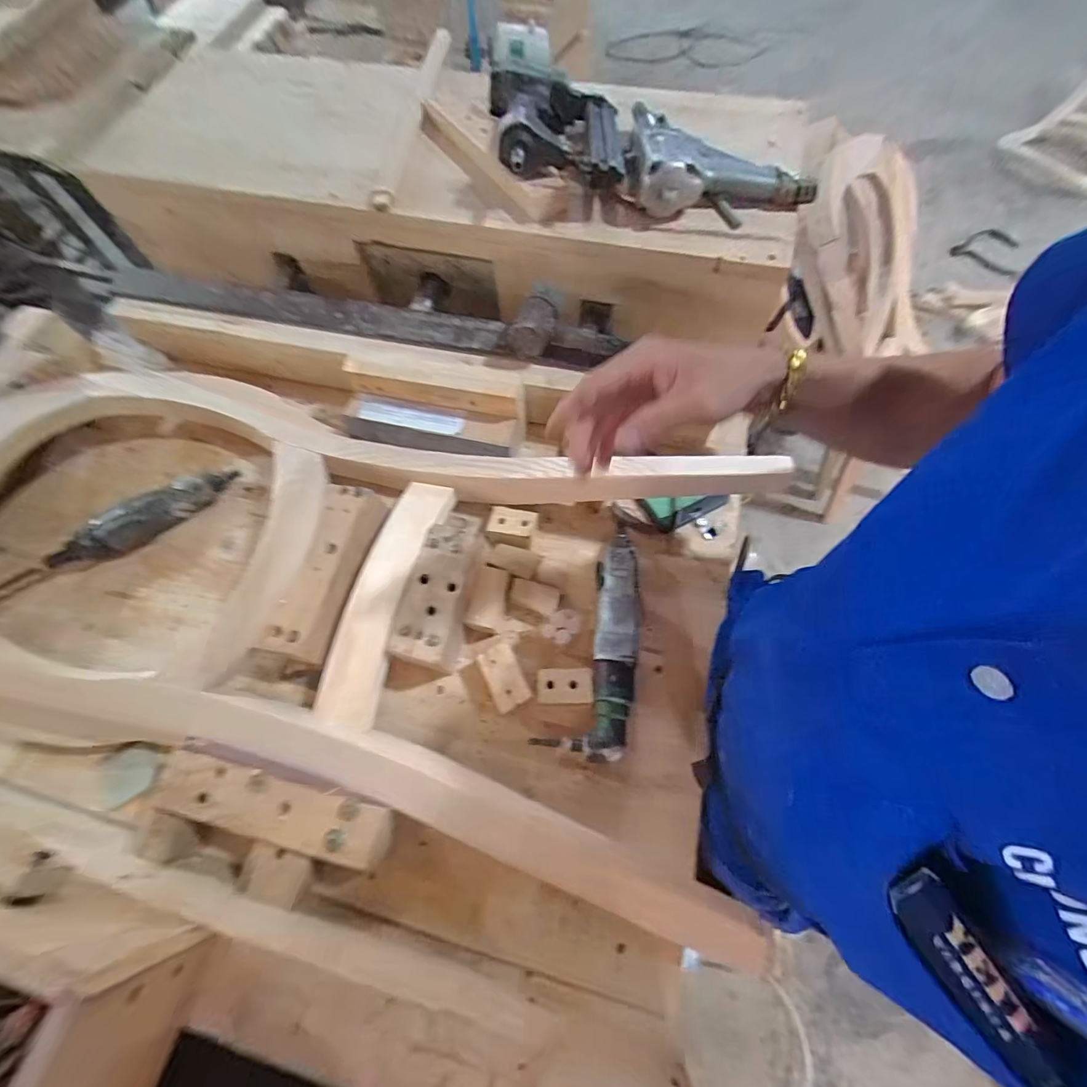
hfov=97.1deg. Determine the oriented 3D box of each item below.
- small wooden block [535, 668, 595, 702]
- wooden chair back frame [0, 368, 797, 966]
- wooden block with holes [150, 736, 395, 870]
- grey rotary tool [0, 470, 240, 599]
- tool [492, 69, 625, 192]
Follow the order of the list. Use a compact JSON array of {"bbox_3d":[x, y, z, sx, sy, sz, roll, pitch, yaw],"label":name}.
[{"bbox_3d":[0.023,0.151,0.506,0.058,0.026,0.034,-1,66,3],"label":"small wooden block"},{"bbox_3d":[-0.273,0.011,0.515,0.957,0.110,0.467,13,68,9],"label":"wooden chair back frame"},{"bbox_3d":[-0.249,0.245,0.458,0.226,0.049,0.062,11,67,8],"label":"wooden block with holes"},{"bbox_3d":[-0.546,-0.008,0.595,0.320,0.041,0.051,-30,68,-10],"label":"grey rotary tool"},{"bbox_3d":[0.012,-0.527,0.603,0.168,0.070,0.223,-1,66,3],"label":"tool"}]

